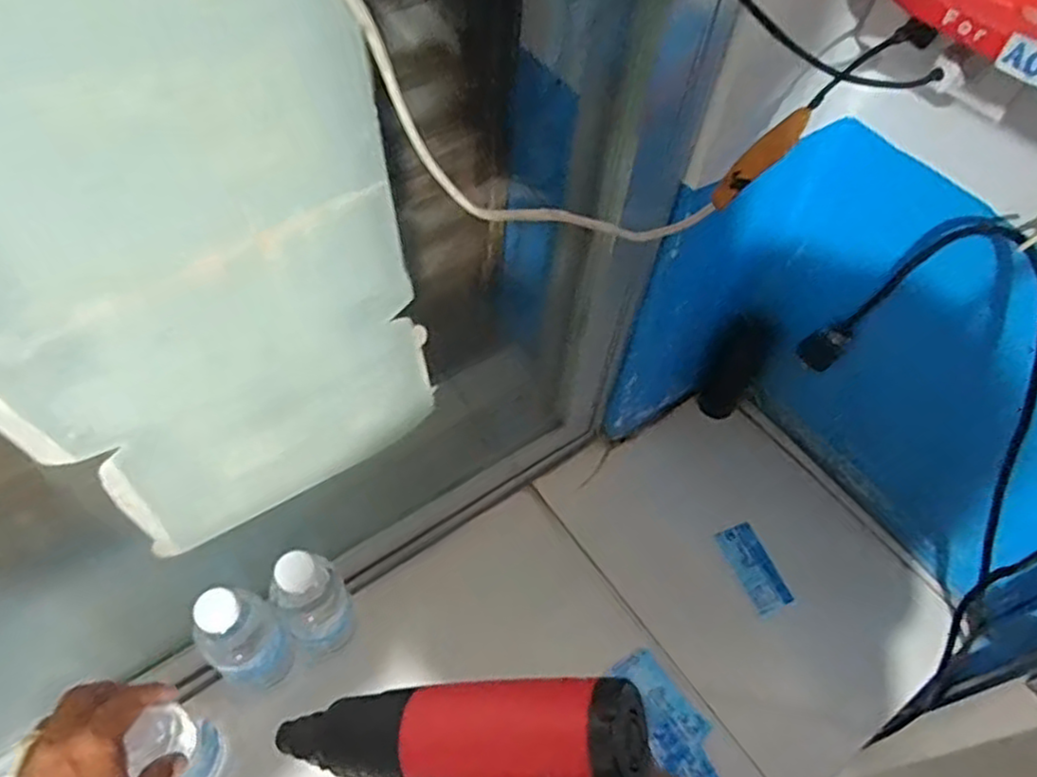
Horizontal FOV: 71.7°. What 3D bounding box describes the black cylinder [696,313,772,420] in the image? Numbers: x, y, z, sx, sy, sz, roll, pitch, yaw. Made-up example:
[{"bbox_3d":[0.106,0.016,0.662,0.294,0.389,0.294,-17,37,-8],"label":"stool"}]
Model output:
[{"bbox_3d":[0.263,-0.023,0.885,0.056,0.130,0.054,25,58,12],"label":"black cylinder"}]

